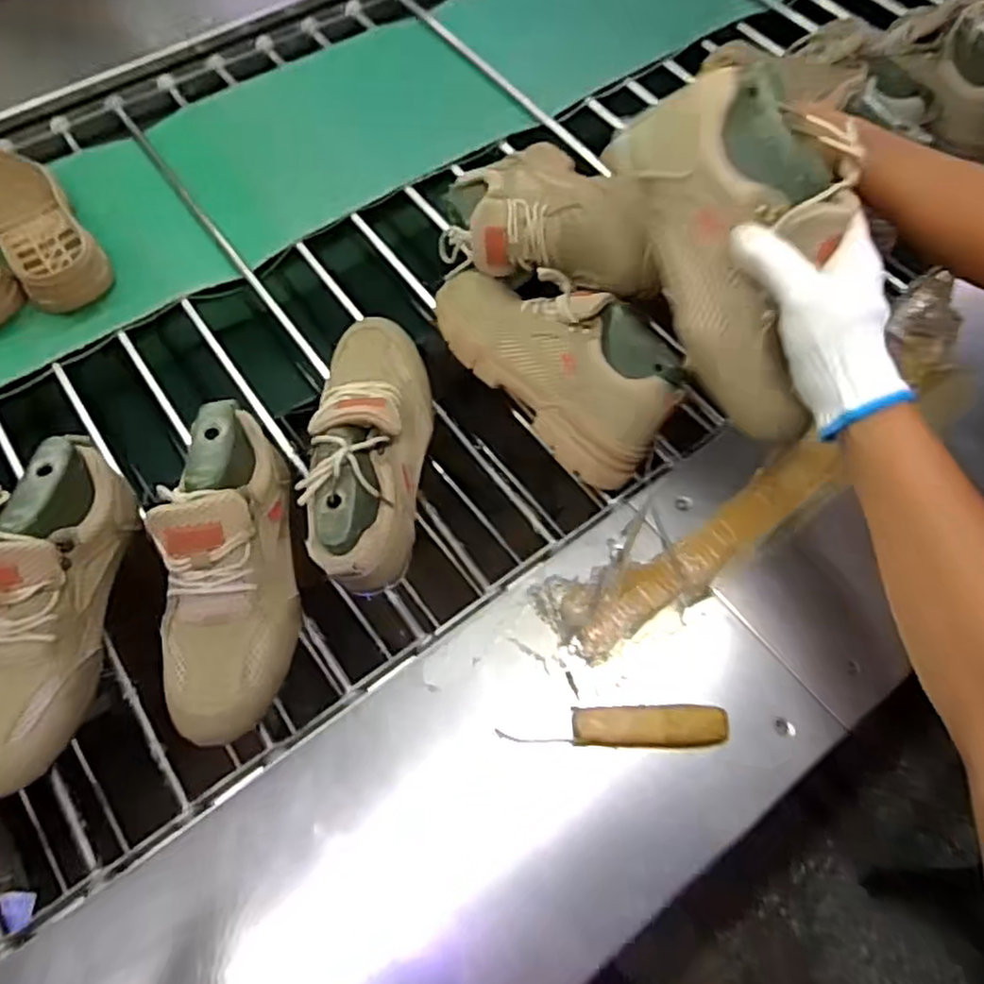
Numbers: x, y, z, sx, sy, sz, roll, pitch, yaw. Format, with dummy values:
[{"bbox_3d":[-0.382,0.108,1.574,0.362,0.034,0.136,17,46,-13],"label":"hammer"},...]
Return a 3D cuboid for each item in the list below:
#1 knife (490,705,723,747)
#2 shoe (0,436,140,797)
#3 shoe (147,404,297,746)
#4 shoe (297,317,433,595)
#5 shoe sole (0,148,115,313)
[{"bbox_3d":[0.089,0.171,0.525,0.161,0.015,0.028,0,63,-1],"label":"knife"},{"bbox_3d":[-0.344,0.086,0.538,0.082,0.099,0.261,5,77,2],"label":"shoe"},{"bbox_3d":[-0.203,0.056,0.556,0.089,0.089,0.252,-2,77,-2],"label":"shoe"},{"bbox_3d":[-0.102,-0.051,0.607,0.088,0.103,0.270,1,63,0],"label":"shoe"},{"bbox_3d":[-0.501,-0.292,0.780,0.093,0.035,0.270,-39,70,-18],"label":"shoe sole"}]

